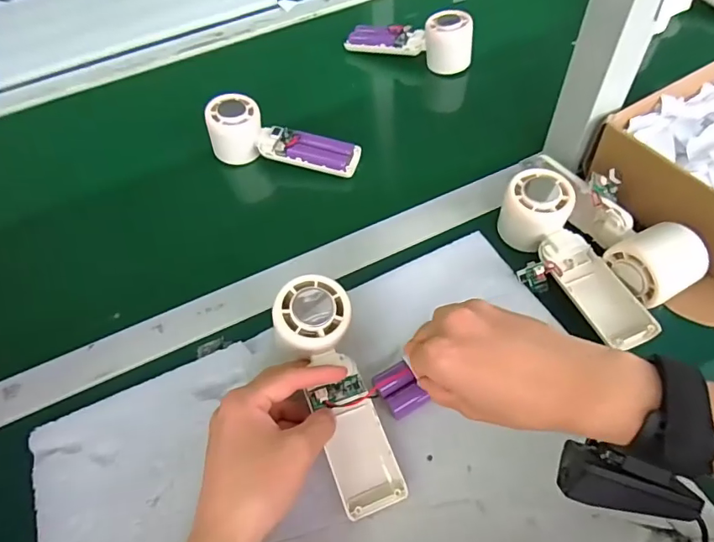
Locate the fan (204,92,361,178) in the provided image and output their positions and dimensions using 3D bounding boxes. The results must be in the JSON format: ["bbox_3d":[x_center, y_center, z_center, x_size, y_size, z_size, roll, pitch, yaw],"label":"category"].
[{"bbox_3d":[-0.078,-0.145,0.522,0.158,0.055,0.047,10,57,11],"label":"fan"}]

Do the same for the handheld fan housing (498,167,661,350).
[{"bbox_3d":[0.175,-0.010,0.405,0.068,0.048,0.162,-18,56,-7],"label":"handheld fan housing"}]

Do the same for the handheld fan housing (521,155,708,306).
[{"bbox_3d":[0.225,-0.036,0.415,0.059,0.056,0.139,-22,57,-10],"label":"handheld fan housing"}]

